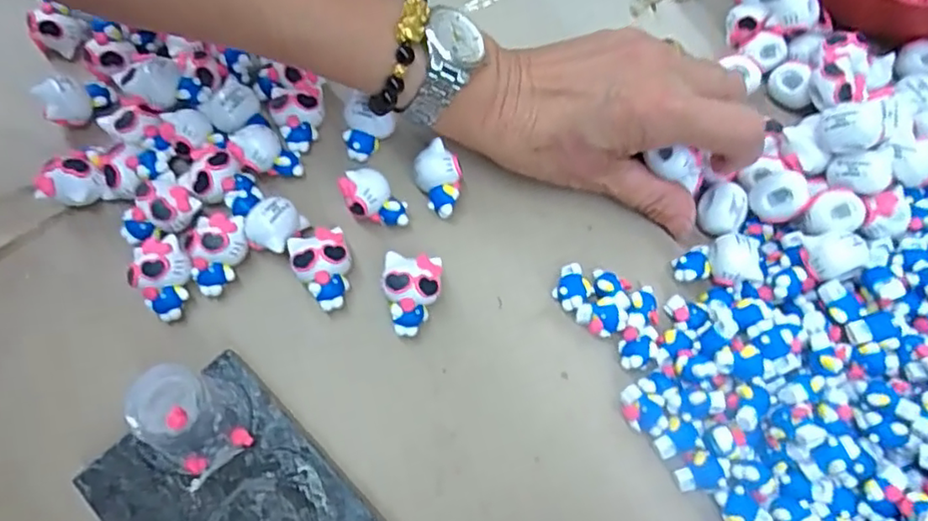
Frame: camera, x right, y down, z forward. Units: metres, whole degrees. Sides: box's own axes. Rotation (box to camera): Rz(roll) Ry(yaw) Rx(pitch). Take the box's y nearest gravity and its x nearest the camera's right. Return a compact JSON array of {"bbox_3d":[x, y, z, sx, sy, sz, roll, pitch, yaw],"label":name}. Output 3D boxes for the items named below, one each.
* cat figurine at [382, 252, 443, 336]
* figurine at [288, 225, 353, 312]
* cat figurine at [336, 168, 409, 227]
[{"bbox_3d":[-0.023,0.015,0.275,0.025,0.021,0.033,3,68,-1],"label":"cat figurine"},{"bbox_3d":[-0.062,0.004,0.278,0.024,0.021,0.034,-19,70,-9],"label":"figurine"},{"bbox_3d":[-0.042,-0.028,0.291,0.031,0.026,0.017,7,68,1],"label":"cat figurine"}]

